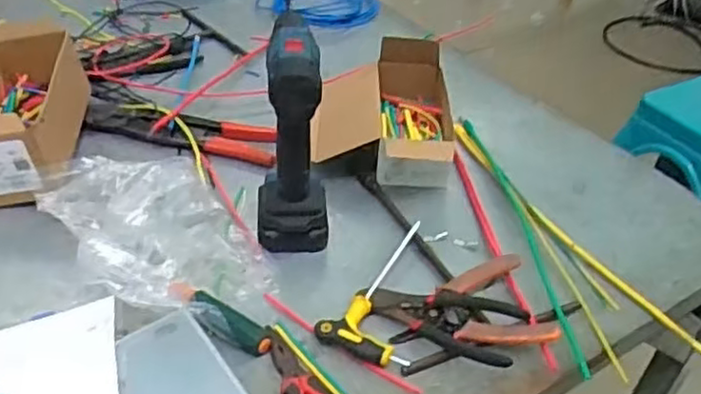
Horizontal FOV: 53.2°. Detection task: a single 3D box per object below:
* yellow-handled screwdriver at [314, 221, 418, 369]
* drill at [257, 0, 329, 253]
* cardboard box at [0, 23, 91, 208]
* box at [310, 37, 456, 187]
[{"bbox_3d":[0.034,0.090,0.685,0.084,0.028,0.174,15,40,12],"label":"yellow-handled screwdriver"},{"bbox_3d":[-0.058,-0.066,0.714,0.071,0.219,0.154,0,39,-6],"label":"drill"},{"bbox_3d":[-0.386,-0.105,0.817,0.128,0.103,0.266,-5,40,-12],"label":"cardboard box"},{"bbox_3d":[0.038,-0.110,0.881,0.173,0.091,0.209,5,39,1],"label":"box"}]

